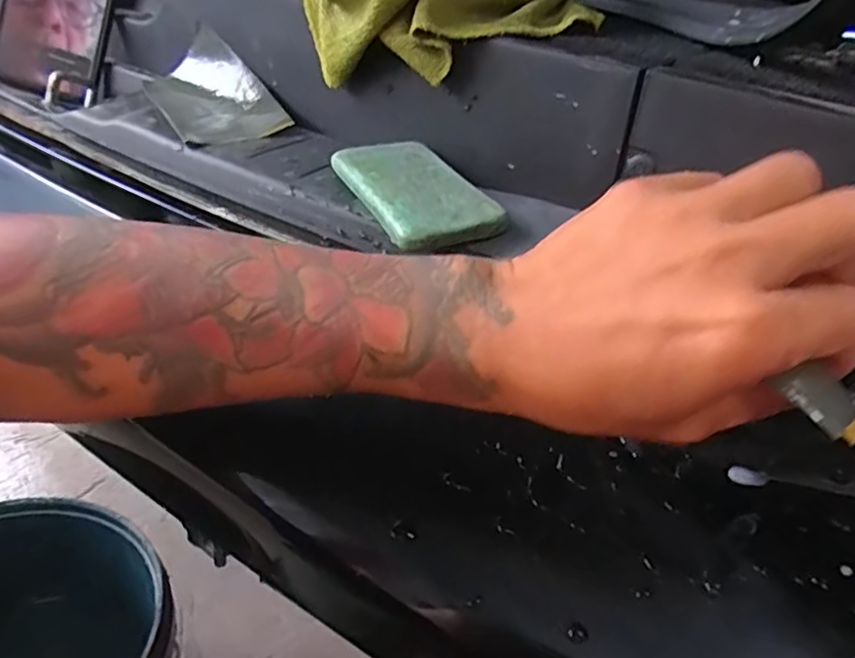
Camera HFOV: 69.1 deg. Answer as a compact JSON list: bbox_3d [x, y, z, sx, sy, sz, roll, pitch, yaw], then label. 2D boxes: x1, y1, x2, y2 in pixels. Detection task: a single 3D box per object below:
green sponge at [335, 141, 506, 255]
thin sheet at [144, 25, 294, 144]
[{"bbox_3d":[-0.006,-0.072,0.327,0.058,0.011,0.116,-9,41,-24],"label":"green sponge"},{"bbox_3d":[-0.150,-0.163,0.427,0.069,0.021,0.118,-29,55,-17],"label":"thin sheet"}]

